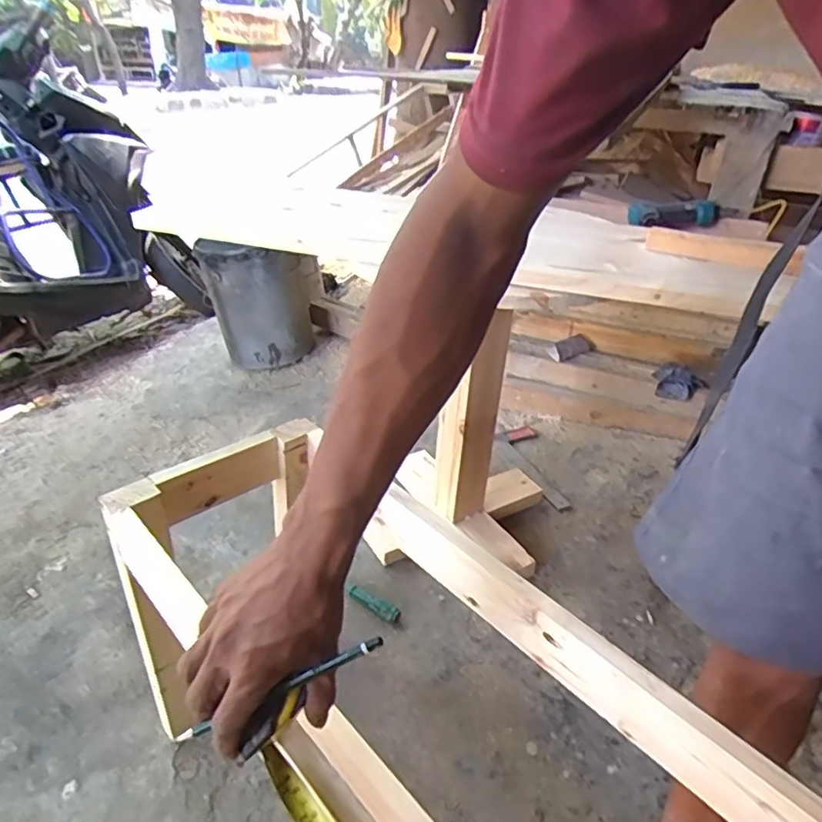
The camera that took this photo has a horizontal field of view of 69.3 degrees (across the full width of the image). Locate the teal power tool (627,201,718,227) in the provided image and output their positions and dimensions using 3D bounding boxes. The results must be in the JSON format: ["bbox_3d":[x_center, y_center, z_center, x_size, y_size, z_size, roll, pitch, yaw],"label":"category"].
[{"bbox_3d":[0.674,-0.507,1.529,0.235,0.050,0.053,-7,32,-13],"label":"teal power tool"}]

